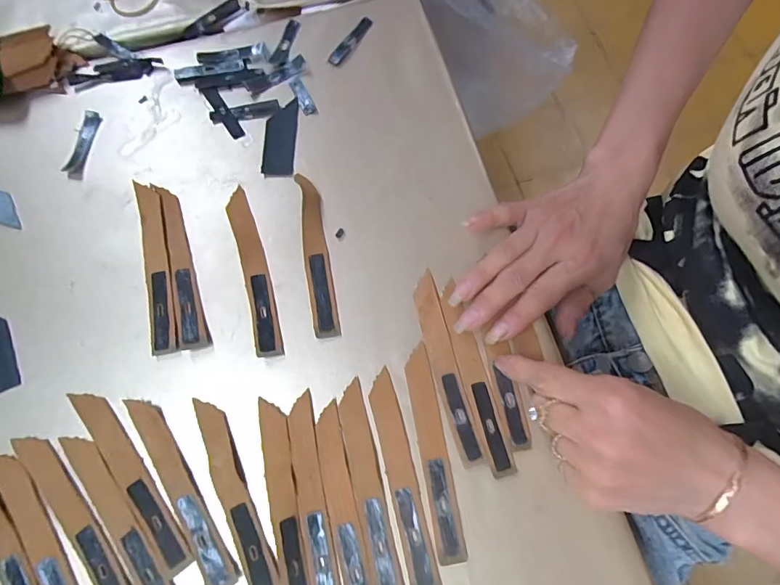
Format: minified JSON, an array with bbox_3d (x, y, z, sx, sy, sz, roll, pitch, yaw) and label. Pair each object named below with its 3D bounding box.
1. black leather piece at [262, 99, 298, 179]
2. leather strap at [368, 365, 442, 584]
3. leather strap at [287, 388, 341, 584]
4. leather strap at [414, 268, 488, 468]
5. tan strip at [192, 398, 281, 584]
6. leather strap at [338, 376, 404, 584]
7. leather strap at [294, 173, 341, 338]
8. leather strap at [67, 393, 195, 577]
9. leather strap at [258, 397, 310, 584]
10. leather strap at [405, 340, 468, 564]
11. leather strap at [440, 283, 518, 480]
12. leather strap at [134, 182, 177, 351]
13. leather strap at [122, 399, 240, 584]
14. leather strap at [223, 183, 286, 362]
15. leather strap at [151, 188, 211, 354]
[{"bbox_3d":[-0.083,-0.116,0.336,0.022,0.004,0.064,2,74,-2],"label":"black leather piece"},{"bbox_3d":[0.007,0.112,0.269,0.018,0.004,0.126,-12,74,-4],"label":"leather strap"},{"bbox_3d":[-0.046,0.124,0.264,0.017,0.004,0.124,-12,74,-4],"label":"leather strap"},{"bbox_3d":[0.036,0.047,0.287,0.017,0.004,0.123,-14,74,-5],"label":"leather strap"},{"bbox_3d":[-0.092,0.120,0.261,0.017,0.007,0.121,-24,76,-8],"label":"tan strip"},{"bbox_3d":[-0.013,0.118,0.266,0.018,0.004,0.123,-13,74,-5],"label":"leather strap"},{"bbox_3d":[-0.051,-0.029,0.306,0.017,0.013,0.119,-9,74,-3],"label":"leather strap"},{"bbox_3d":[-0.156,0.109,0.265,0.018,0.004,0.124,-37,78,-11],"label":"leather strap"},{"bbox_3d":[-0.063,0.126,0.260,0.017,0.008,0.124,-12,74,-4],"label":"leather strap"},{"bbox_3d":[0.026,0.096,0.273,0.016,0.004,0.124,-9,74,-3],"label":"leather strap"},{"bbox_3d":[0.054,0.053,0.286,0.016,0.006,0.124,-15,75,-5],"label":"leather strap"},{"bbox_3d":[-0.160,-0.020,0.302,0.017,0.006,0.124,-12,74,-4],"label":"leather strap"},{"bbox_3d":[-0.126,0.116,0.263,0.017,0.004,0.123,-31,77,-9],"label":"leather strap"},{"bbox_3d":[-0.093,-0.016,0.303,0.018,0.006,0.121,-15,75,-5],"label":"leather strap"},{"bbox_3d":[-0.145,-0.021,0.303,0.018,0.004,0.123,-17,75,-6],"label":"leather strap"}]

